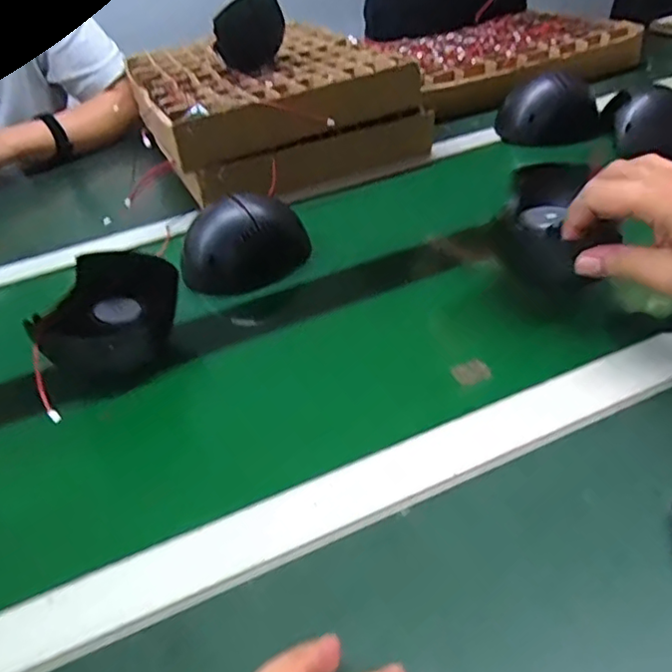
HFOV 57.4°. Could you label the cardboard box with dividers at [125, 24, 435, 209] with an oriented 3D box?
[{"bbox_3d":[-0.100,-0.333,0.856,0.319,0.110,0.409,-19,42,-15],"label":"cardboard box with dividers"}]

